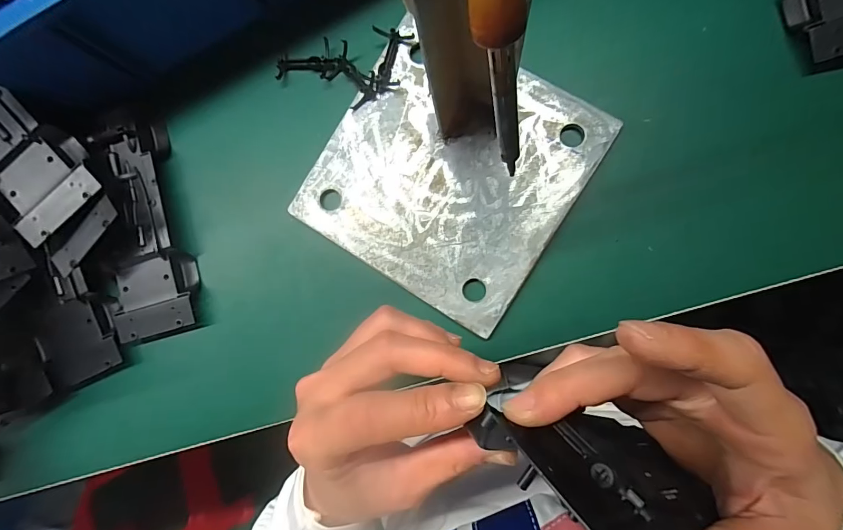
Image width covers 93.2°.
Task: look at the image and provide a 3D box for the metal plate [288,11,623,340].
[{"bbox_3d":[0.021,-0.074,0.318,0.190,0.004,0.192,32,92,8],"label":"metal plate"}]

